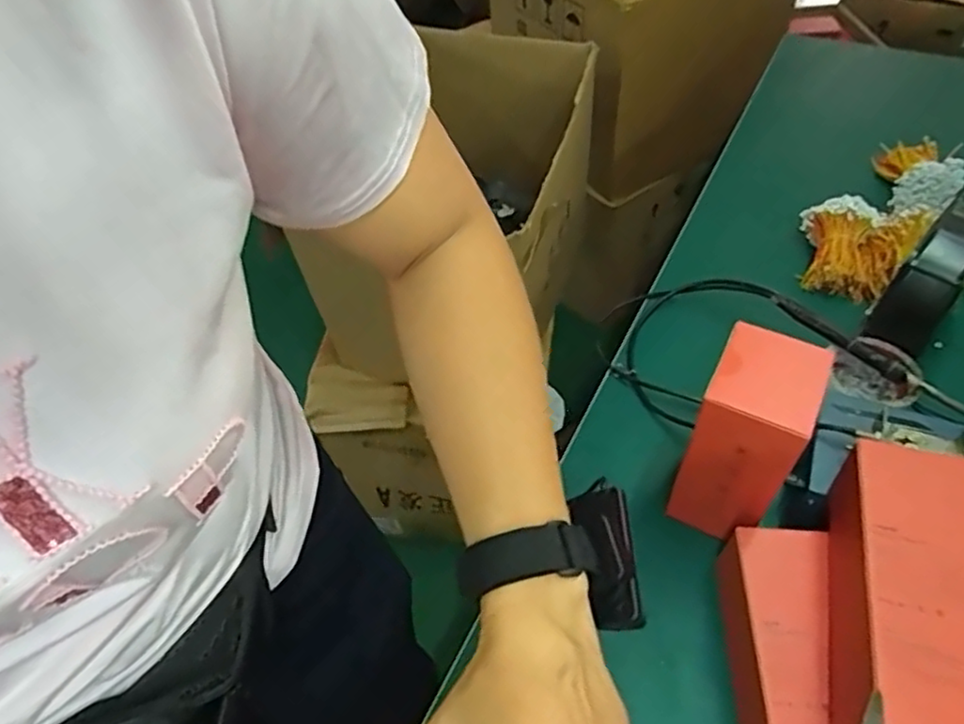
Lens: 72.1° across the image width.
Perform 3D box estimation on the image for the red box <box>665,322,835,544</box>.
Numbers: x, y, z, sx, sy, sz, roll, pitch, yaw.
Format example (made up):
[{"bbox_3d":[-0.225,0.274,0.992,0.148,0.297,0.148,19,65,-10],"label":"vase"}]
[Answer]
[{"bbox_3d":[0.215,0.066,0.544,0.074,0.179,0.089,25,57,24],"label":"red box"}]

